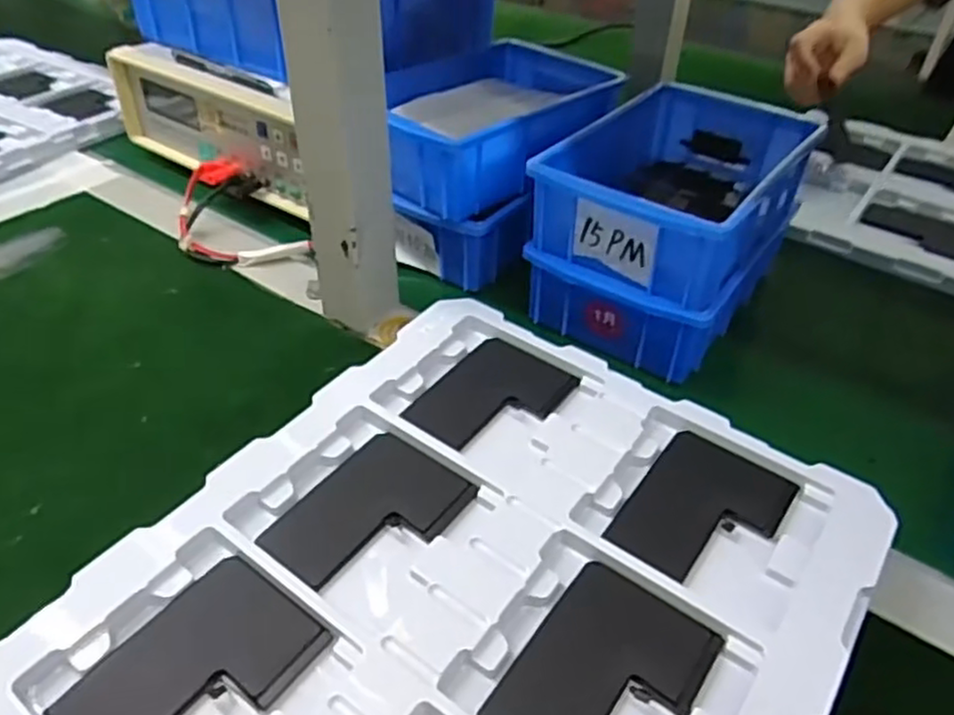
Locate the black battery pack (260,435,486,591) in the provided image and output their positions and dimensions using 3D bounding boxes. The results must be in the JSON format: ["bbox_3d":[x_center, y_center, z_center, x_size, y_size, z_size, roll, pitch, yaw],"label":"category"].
[{"bbox_3d":[-0.052,0.076,0.346,0.066,0.008,0.089,27,47,27],"label":"black battery pack"}]

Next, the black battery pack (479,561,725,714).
[{"bbox_3d":[0.053,0.129,0.289,0.064,0.008,0.088,26,46,26],"label":"black battery pack"}]

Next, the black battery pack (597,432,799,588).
[{"bbox_3d":[0.112,0.074,0.349,0.064,0.004,0.088,27,46,26],"label":"black battery pack"}]

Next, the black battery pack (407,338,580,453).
[{"bbox_3d":[0.009,0.021,0.411,0.066,0.006,0.089,29,48,28],"label":"black battery pack"}]

